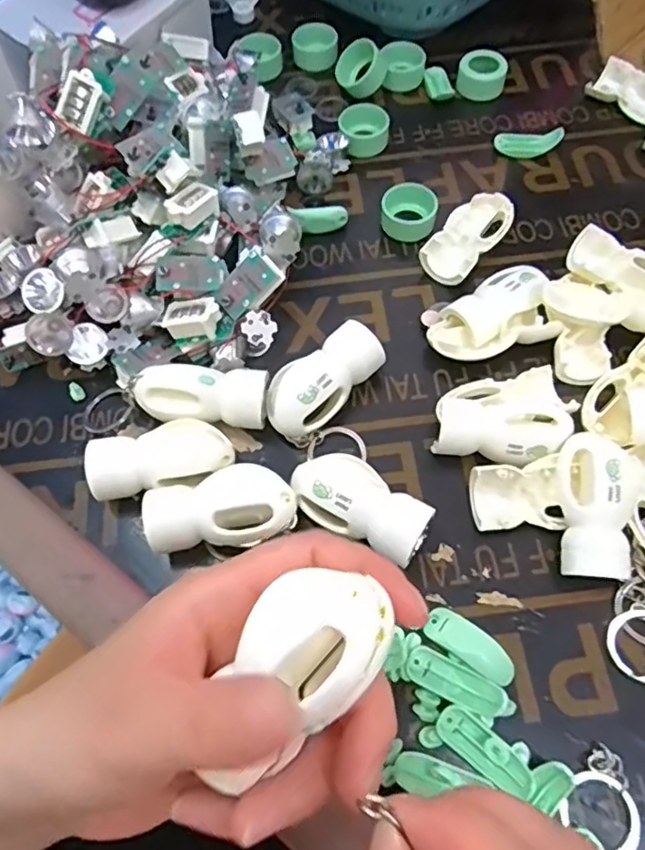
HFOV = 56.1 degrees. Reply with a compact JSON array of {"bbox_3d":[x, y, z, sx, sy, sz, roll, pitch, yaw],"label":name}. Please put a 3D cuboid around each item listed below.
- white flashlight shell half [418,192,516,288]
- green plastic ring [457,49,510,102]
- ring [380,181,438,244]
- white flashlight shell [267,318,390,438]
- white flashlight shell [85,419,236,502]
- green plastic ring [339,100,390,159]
[{"bbox_3d":[0.086,-0.111,0.360,0.034,0.015,0.070,35,69,19],"label":"white flashlight shell half"},{"bbox_3d":[0.112,-0.246,0.424,0.027,0.019,0.029,-1,63,2],"label":"green plastic ring"},{"bbox_3d":[0.053,-0.130,0.372,0.032,0.015,0.037,1,63,3],"label":"ring"},{"bbox_3d":[0.001,-0.021,0.311,0.068,0.029,0.027,-42,68,-17],"label":"white flashlight shell"},{"bbox_3d":[-0.078,0.019,0.296,0.066,0.025,0.033,-11,63,-3],"label":"white flashlight shell"},{"bbox_3d":[0.028,-0.196,0.405,0.033,0.020,0.032,-14,63,-5],"label":"green plastic ring"}]

